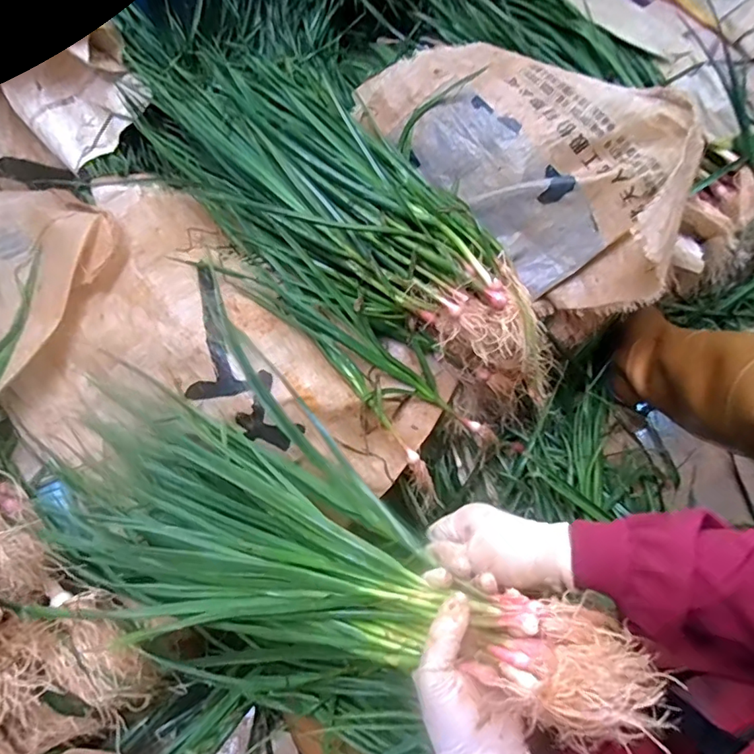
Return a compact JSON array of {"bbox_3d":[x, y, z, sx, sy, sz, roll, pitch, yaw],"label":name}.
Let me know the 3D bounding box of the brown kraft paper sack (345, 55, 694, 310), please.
[{"bbox_3d":[0.194,-0.277,0.673,0.208,0.150,0.452,-39,69,-19],"label":"brown kraft paper sack"}]

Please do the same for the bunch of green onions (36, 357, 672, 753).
[{"bbox_3d":[-0.077,0.149,0.440,0.557,0.092,0.204,16,61,27],"label":"bunch of green onions"}]

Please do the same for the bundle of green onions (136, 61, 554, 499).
[{"bbox_3d":[-0.040,-0.194,0.662,0.665,0.122,0.293,46,69,5],"label":"bundle of green onions"}]

